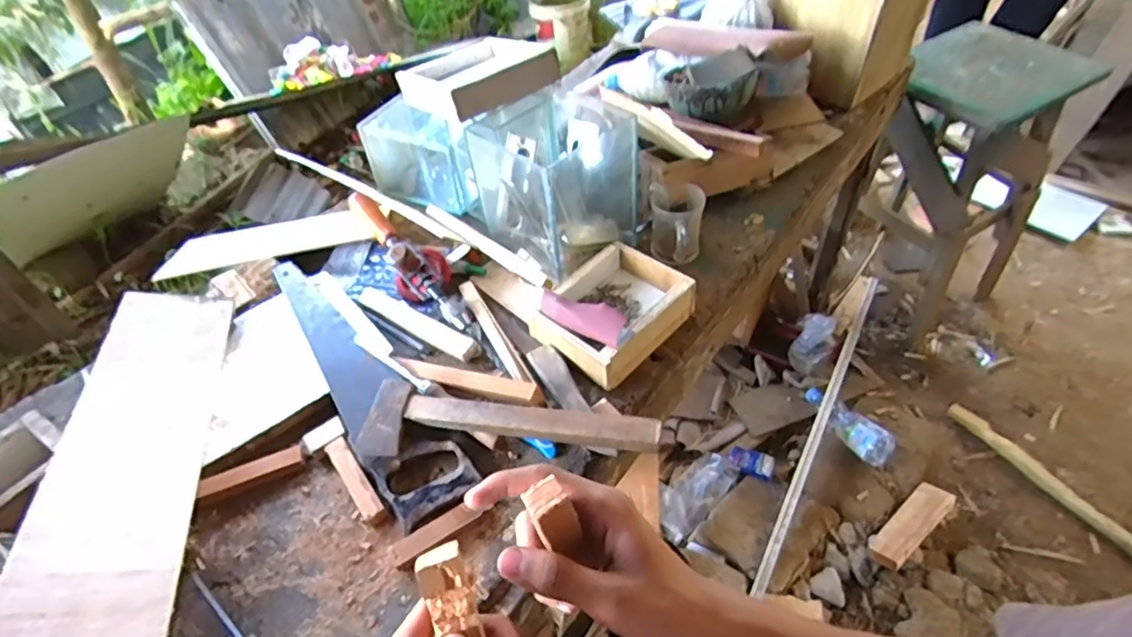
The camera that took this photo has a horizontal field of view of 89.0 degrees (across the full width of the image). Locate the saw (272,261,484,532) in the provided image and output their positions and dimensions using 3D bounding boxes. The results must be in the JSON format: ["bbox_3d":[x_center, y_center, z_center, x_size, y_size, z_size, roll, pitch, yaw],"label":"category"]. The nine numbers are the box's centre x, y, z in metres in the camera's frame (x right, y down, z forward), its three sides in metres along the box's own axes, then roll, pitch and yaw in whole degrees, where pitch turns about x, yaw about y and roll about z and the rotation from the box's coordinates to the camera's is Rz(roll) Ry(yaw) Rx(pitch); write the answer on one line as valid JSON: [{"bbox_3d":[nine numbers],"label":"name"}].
[{"bbox_3d":[-0.252,0.057,0.679,0.084,0.019,0.435,-31,53,-23],"label":"saw"}]

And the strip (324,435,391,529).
[{"bbox_3d":[-0.215,0.166,0.590,0.021,0.019,0.109,-32,53,-23],"label":"strip"}]

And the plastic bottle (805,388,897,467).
[{"bbox_3d":[0.664,0.239,1.358,0.066,0.077,0.232,-25,50,-18],"label":"plastic bottle"}]

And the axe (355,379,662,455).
[{"bbox_3d":[-0.060,0.108,0.598,0.305,0.031,0.075,2,47,5],"label":"axe"}]

